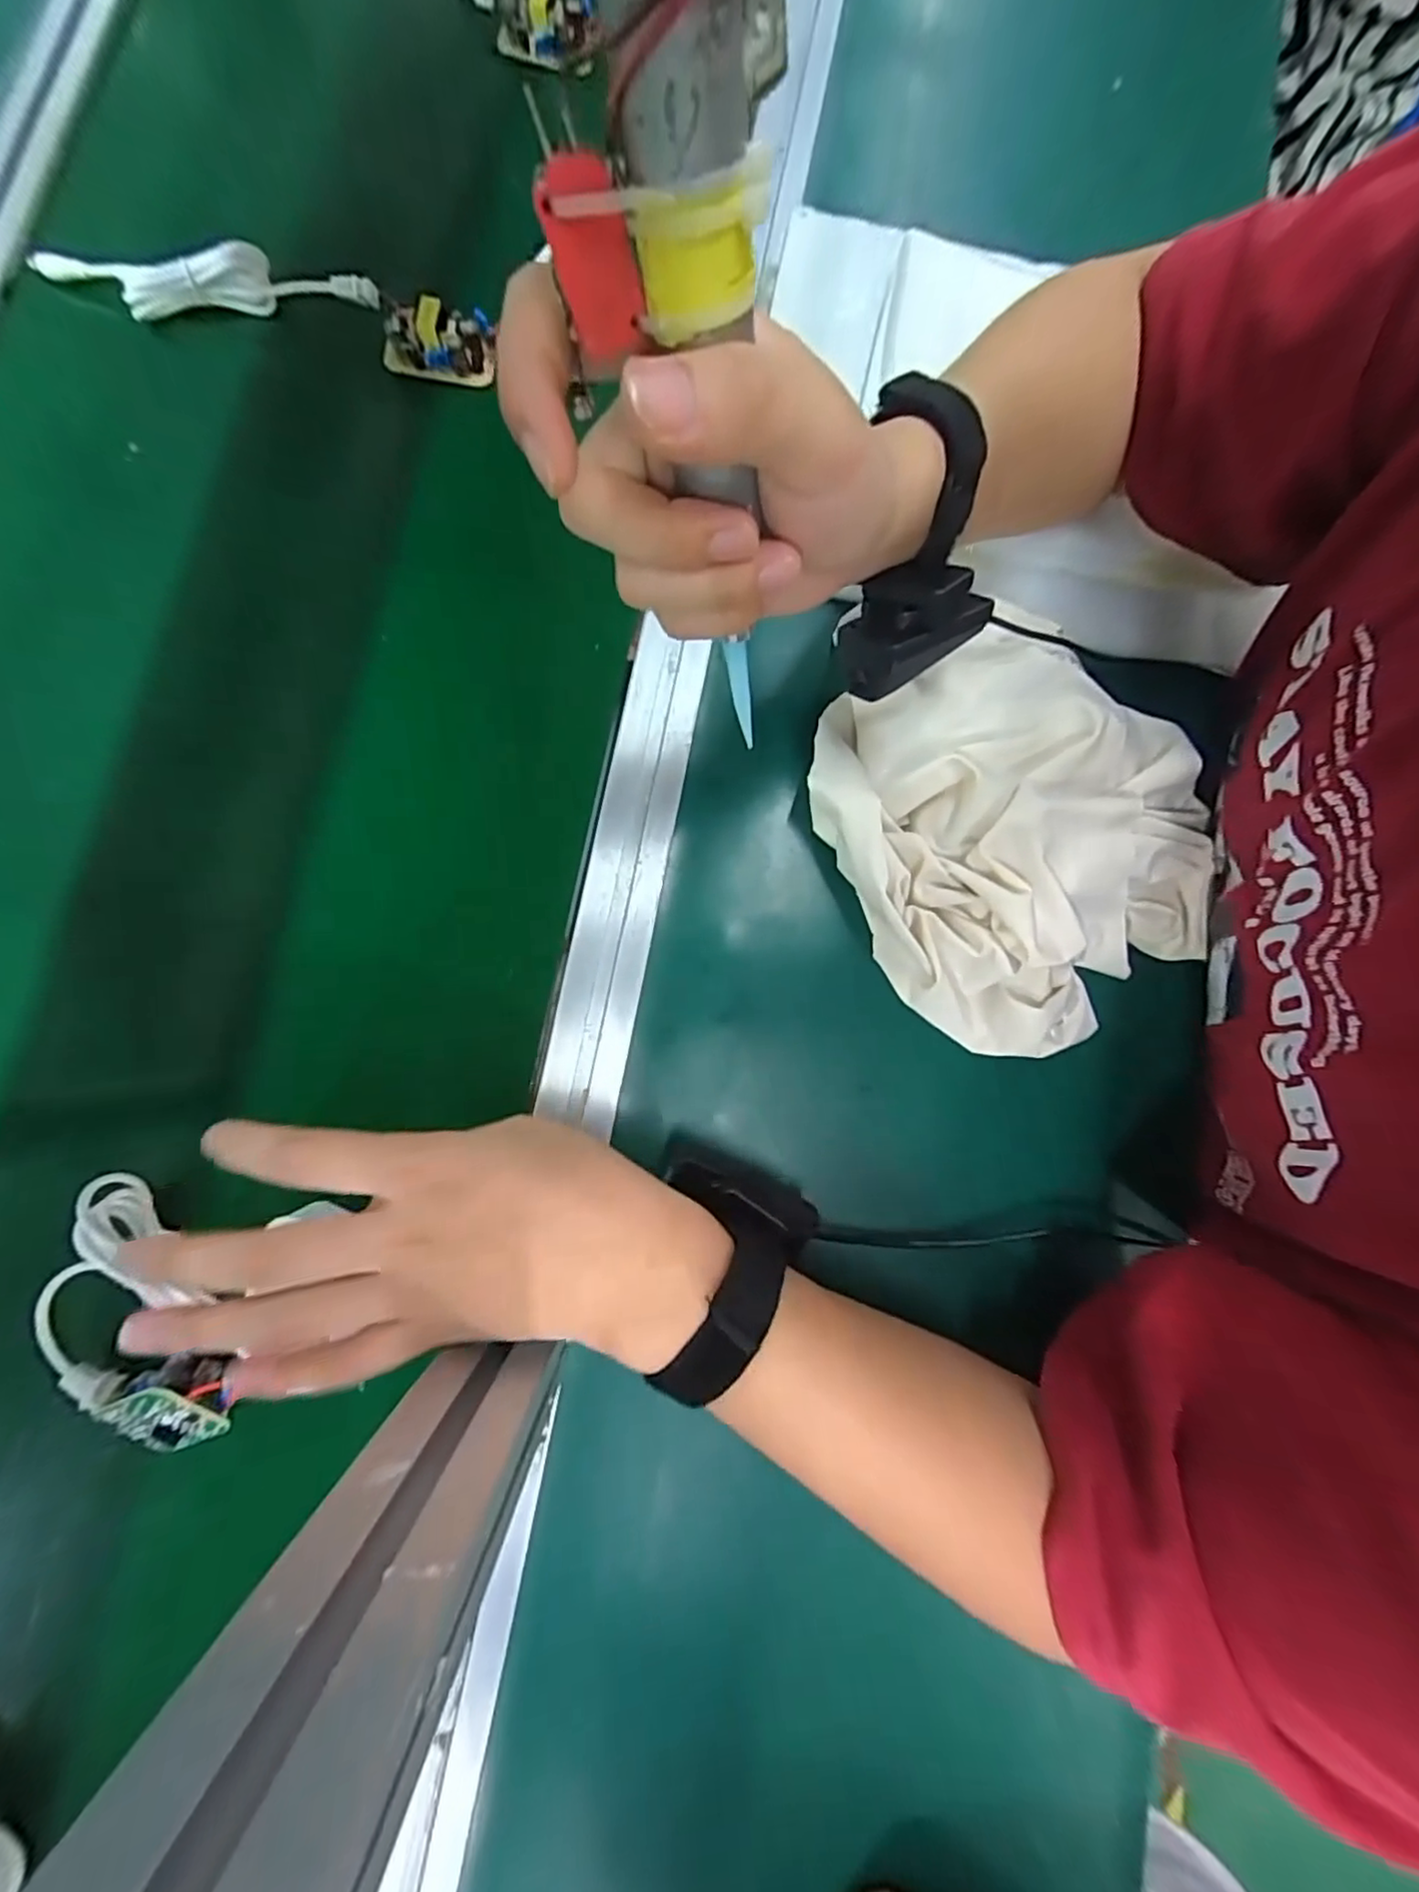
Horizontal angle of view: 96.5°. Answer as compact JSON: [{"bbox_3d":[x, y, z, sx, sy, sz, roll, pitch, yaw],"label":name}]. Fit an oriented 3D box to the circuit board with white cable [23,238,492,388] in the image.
[{"bbox_3d":[-0.253,-0.368,0.360,0.257,0.030,0.032,10,78,2],"label":"circuit board with white cable"}]

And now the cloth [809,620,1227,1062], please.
[{"bbox_3d":[0.157,-0.058,0.316,0.174,0.062,0.195,-26,79,-6],"label":"cloth"}]

